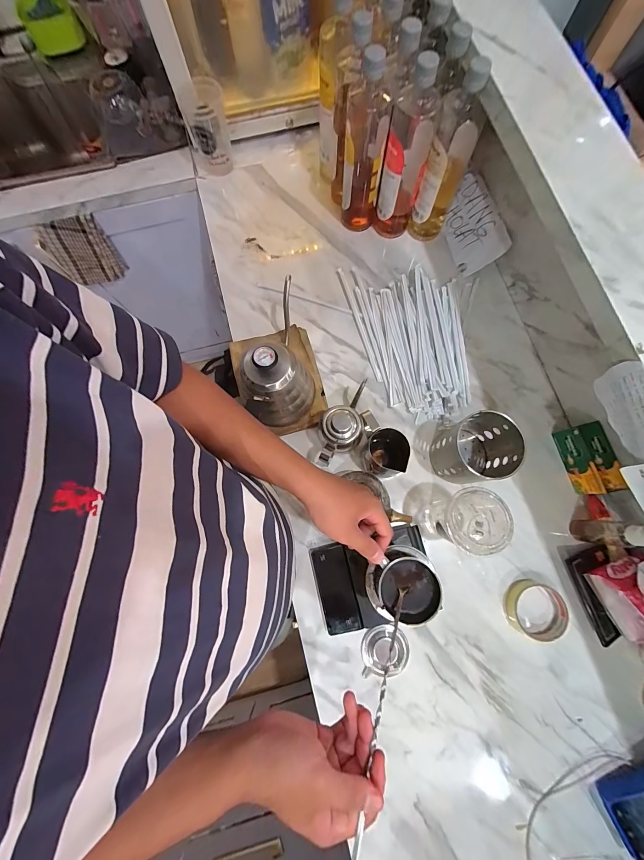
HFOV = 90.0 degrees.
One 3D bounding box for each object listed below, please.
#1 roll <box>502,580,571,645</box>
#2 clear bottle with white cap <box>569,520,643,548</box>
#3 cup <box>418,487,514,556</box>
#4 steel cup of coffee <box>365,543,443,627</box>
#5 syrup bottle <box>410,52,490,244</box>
[{"bbox_3d":[0.342,0.288,0.517,0.084,0.025,0.083,0,77,1],"label":"roll"},{"bbox_3d":[0.443,0.158,0.494,0.031,0.128,0.035,5,77,2],"label":"clear bottle with white cap"},{"bbox_3d":[0.215,0.138,0.497,0.082,0.138,0.083,0,77,1],"label":"cup"},{"bbox_3d":[0.099,0.193,0.404,0.081,0.048,0.079,0,77,1],"label":"steel cup of coffee"},{"bbox_3d":[0.219,-0.467,0.572,0.069,0.262,0.073,19,78,6],"label":"syrup bottle"}]

